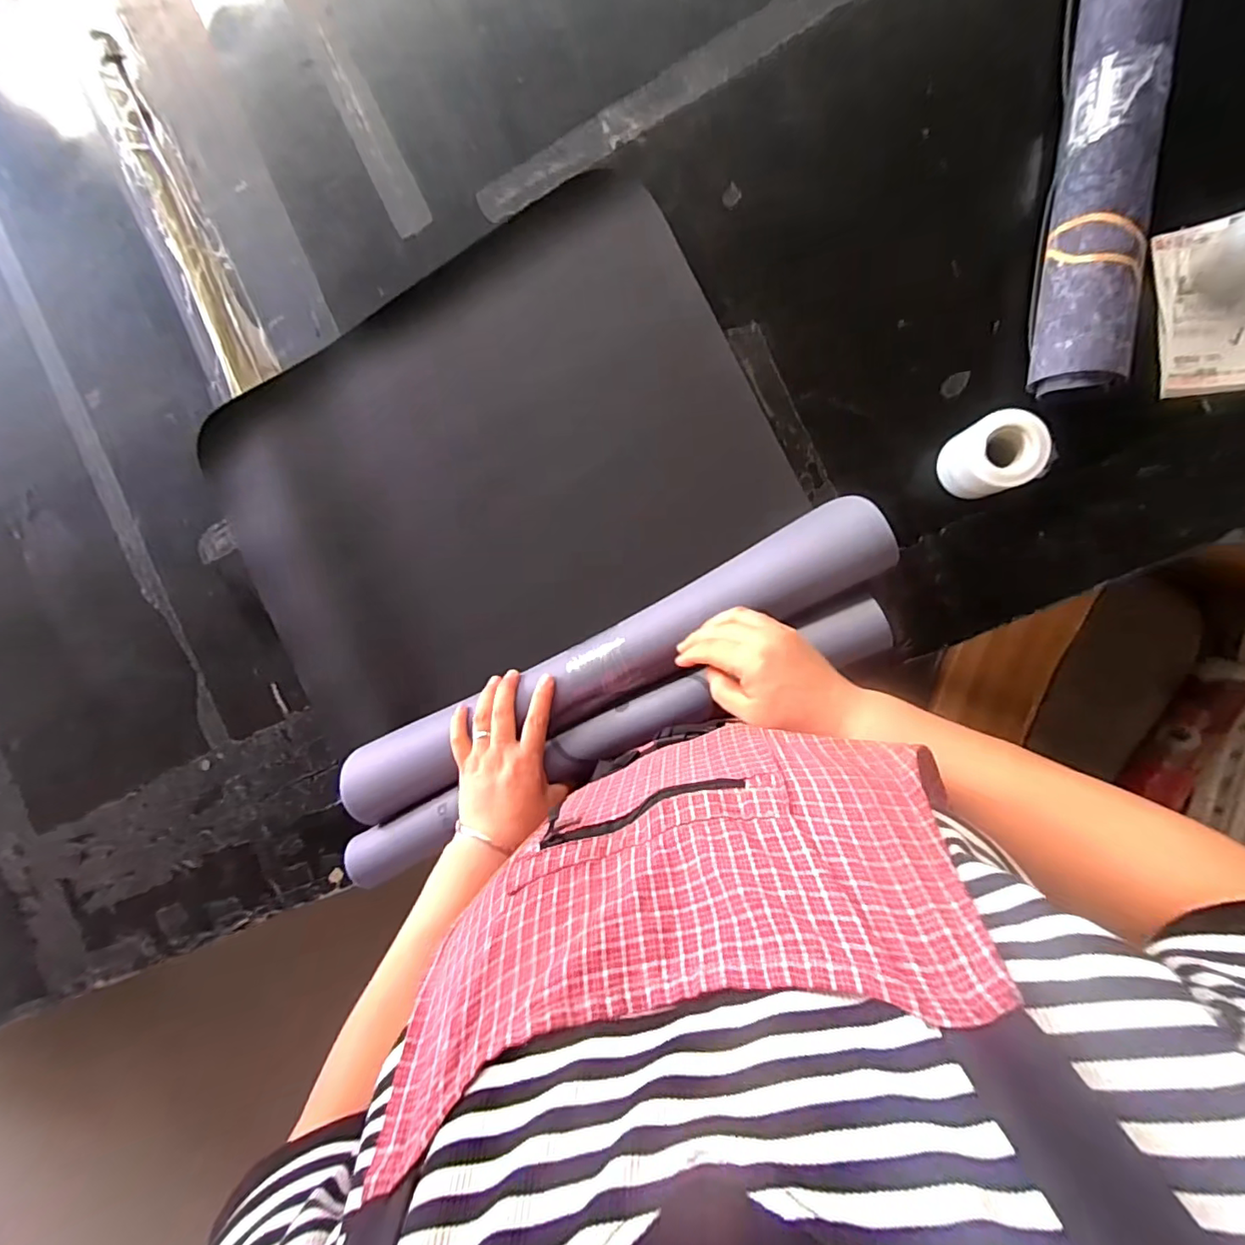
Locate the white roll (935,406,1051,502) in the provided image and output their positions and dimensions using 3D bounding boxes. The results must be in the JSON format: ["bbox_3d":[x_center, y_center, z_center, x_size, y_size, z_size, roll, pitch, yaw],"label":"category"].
[{"bbox_3d":[0.319,-0.144,0.476,0.060,0.066,0.062,0,93,8],"label":"white roll"}]

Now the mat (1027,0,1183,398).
[{"bbox_3d":[0.395,-0.392,0.450,0.064,0.064,0.391,4,93,8],"label":"mat"}]

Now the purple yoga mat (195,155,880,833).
[{"bbox_3d":[-0.132,-0.121,0.577,0.579,0.087,0.484,-26,89,9],"label":"purple yoga mat"}]

